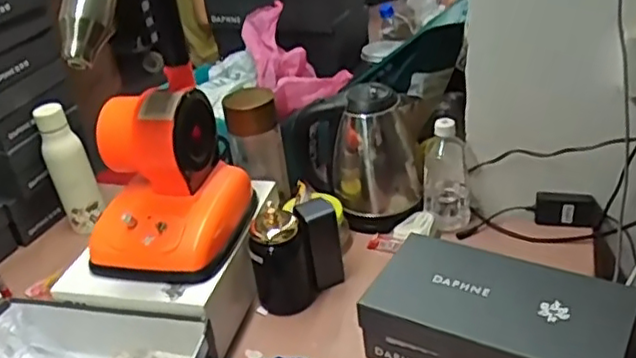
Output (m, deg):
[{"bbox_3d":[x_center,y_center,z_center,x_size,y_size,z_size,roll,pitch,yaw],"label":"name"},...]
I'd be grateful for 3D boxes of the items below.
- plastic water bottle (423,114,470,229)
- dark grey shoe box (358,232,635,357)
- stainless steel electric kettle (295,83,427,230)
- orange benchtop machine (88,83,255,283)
[{"bbox_3d":[0.203,-0.010,1.032,0.073,0.165,0.056,-2,31,8],"label":"plastic water bottle"},{"bbox_3d":[0.216,0.180,0.802,0.283,0.110,0.145,13,36,30],"label":"dark grey shoe box"},{"bbox_3d":[0.070,-0.040,1.073,0.149,0.207,0.176,-29,37,-32],"label":"stainless steel electric kettle"},{"bbox_3d":[-0.206,-0.006,0.883,0.171,0.199,0.192,4,32,16],"label":"orange benchtop machine"}]

